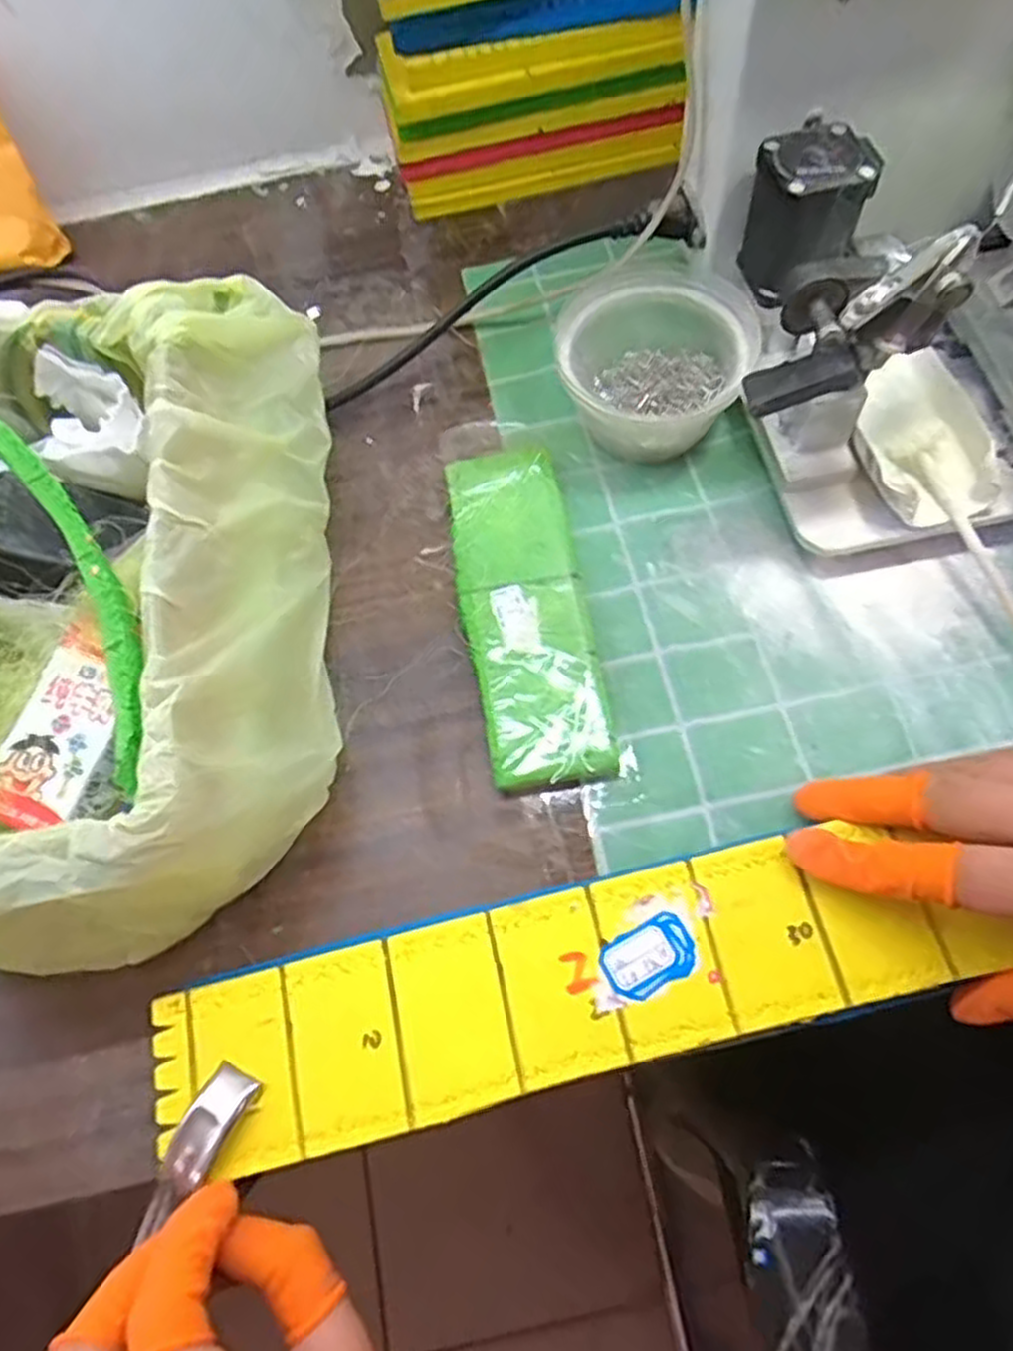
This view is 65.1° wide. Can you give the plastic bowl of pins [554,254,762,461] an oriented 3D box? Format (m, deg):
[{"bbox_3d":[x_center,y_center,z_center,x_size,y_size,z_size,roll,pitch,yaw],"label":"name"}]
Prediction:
[{"bbox_3d":[0.077,-0.160,0.419,0.092,0.058,0.098,-2,65,4],"label":"plastic bowl of pins"}]

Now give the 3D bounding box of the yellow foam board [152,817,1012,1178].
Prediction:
[{"bbox_3d":[0.026,0.115,0.295,0.311,0.005,0.069,-11,63,0],"label":"yellow foam board"}]

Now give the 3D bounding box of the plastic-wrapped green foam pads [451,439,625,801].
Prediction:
[{"bbox_3d":[0.008,-0.034,0.385,0.057,0.019,0.180,-10,65,1],"label":"plastic-wrapped green foam pads"}]

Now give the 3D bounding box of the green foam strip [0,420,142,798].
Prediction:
[{"bbox_3d":[-0.193,-0.068,0.308,0.038,0.034,0.257,-36,67,-11],"label":"green foam strip"}]

